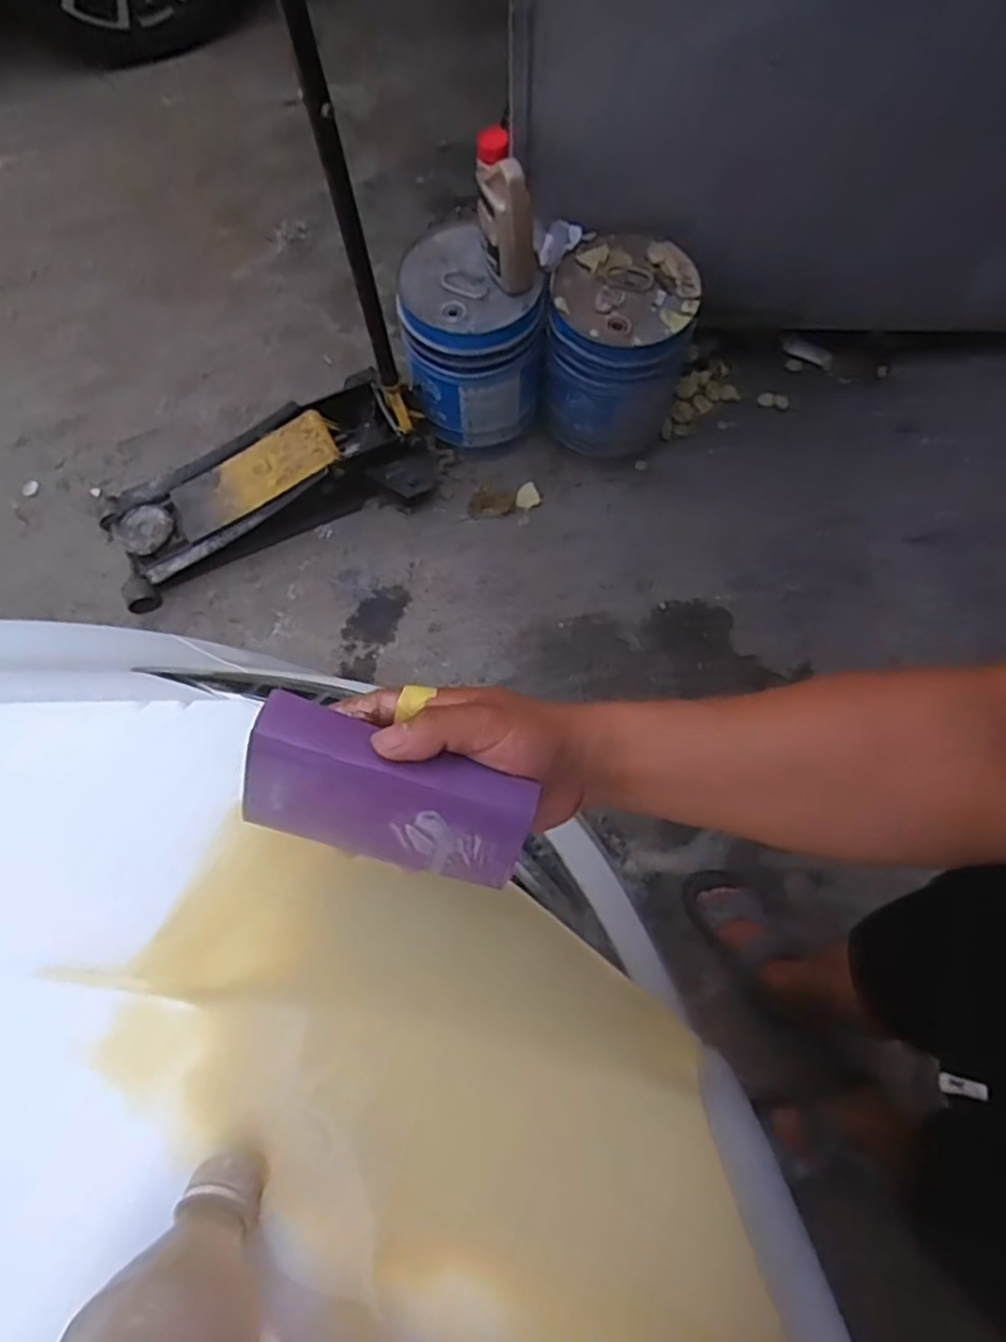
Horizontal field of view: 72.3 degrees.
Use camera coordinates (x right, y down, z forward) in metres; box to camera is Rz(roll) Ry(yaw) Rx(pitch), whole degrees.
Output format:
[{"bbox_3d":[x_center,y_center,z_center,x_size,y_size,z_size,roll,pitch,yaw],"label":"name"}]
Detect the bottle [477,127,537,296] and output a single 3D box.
[{"bbox_3d":[0.009,-0.735,1.115,0.097,0.202,0.104,-5,71,-3],"label":"bottle"}]

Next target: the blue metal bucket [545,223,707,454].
[{"bbox_3d":[0.216,-0.605,1.315,0.263,0.316,0.230,5,71,1],"label":"blue metal bucket"}]

